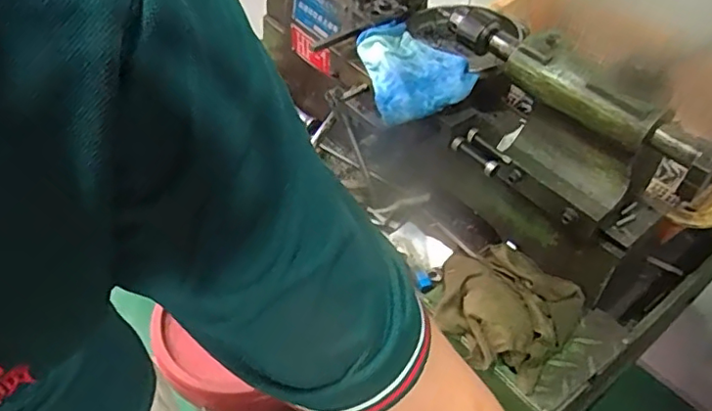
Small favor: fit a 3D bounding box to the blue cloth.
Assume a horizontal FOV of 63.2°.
[{"bbox_3d":[0.058,-0.138,0.579,0.096,0.026,0.114,-18,61,-10],"label":"blue cloth"}]

